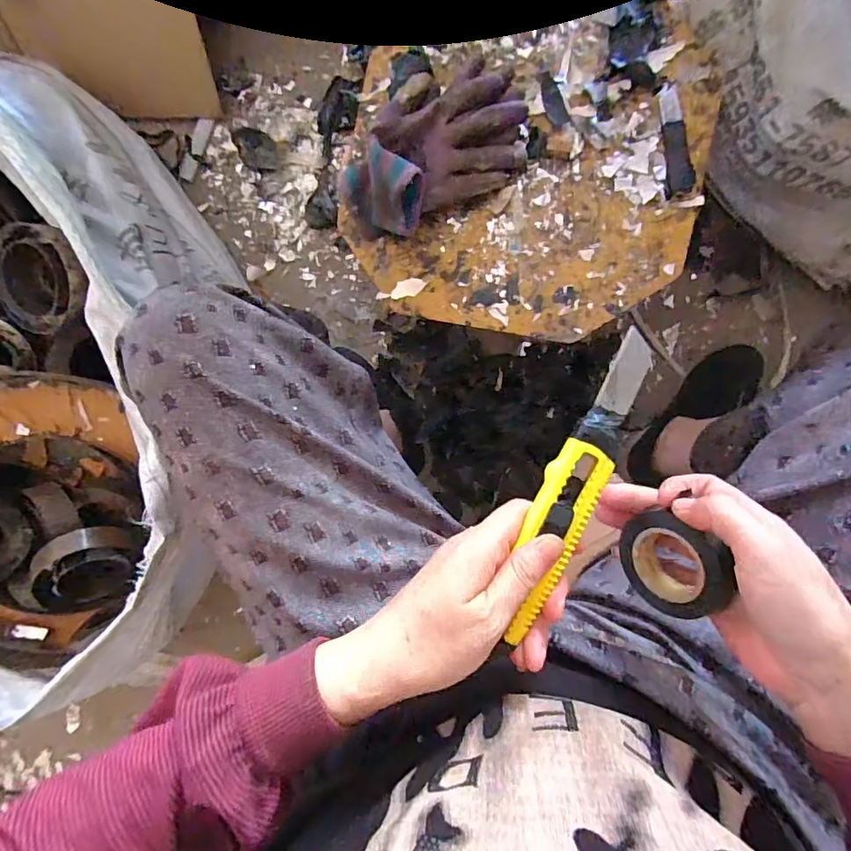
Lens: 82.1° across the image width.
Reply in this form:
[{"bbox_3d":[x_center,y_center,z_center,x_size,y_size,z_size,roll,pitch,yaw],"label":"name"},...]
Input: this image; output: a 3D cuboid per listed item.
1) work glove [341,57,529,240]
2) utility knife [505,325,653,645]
[{"bbox_3d":[0.008,-0.273,0.481,0.206,0.062,0.129,-37,85,8],"label":"work glove"},{"bbox_3d":[0.080,0.031,0.262,0.029,0.009,0.168,22,93,9],"label":"utility knife"}]

